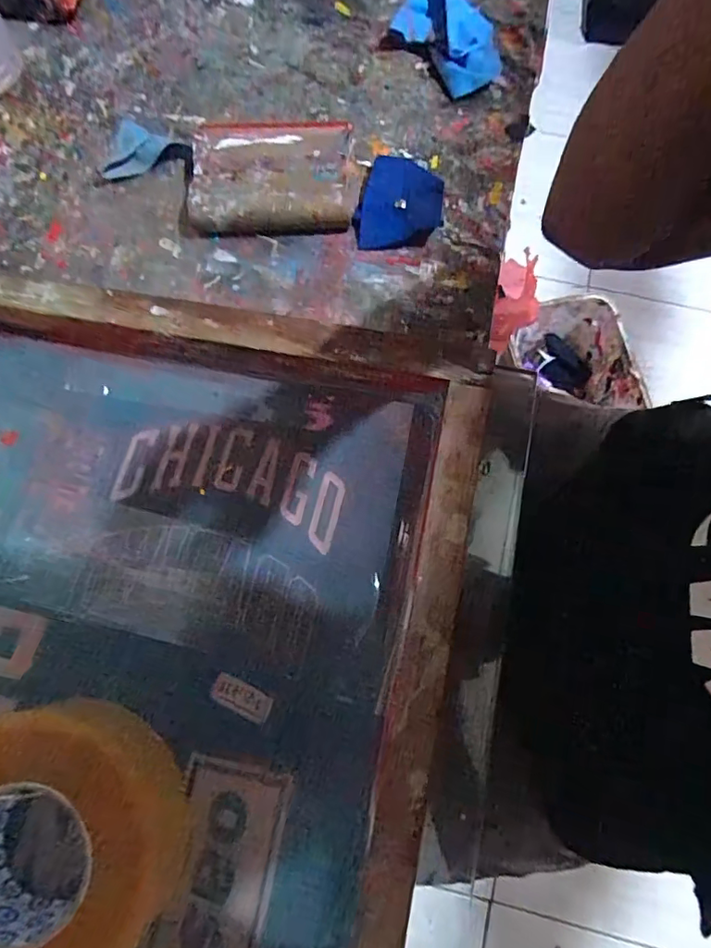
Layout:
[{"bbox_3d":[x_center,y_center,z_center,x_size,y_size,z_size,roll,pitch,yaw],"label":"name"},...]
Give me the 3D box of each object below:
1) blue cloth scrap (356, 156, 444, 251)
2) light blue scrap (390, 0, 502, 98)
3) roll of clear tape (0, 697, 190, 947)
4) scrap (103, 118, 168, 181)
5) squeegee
[{"bbox_3d":[0.038,-0.222,0.428,0.065,0.014,0.079,5,75,2],"label":"blue cloth scrap"},{"bbox_3d":[0.091,-0.392,0.461,0.075,0.034,0.104,-38,77,-9],"label":"light blue scrap"},{"bbox_3d":[-0.174,0.208,0.291,0.140,0.060,0.133,0,75,1],"label":"roll of clear tape"},{"bbox_3d":[-0.194,-0.275,0.443,0.049,0.006,0.061,27,77,8],"label":"scrap"},{"bbox_3d":[-0.069,-0.245,0.428,0.126,0.026,0.095,0,75,1],"label":"squeegee"}]

